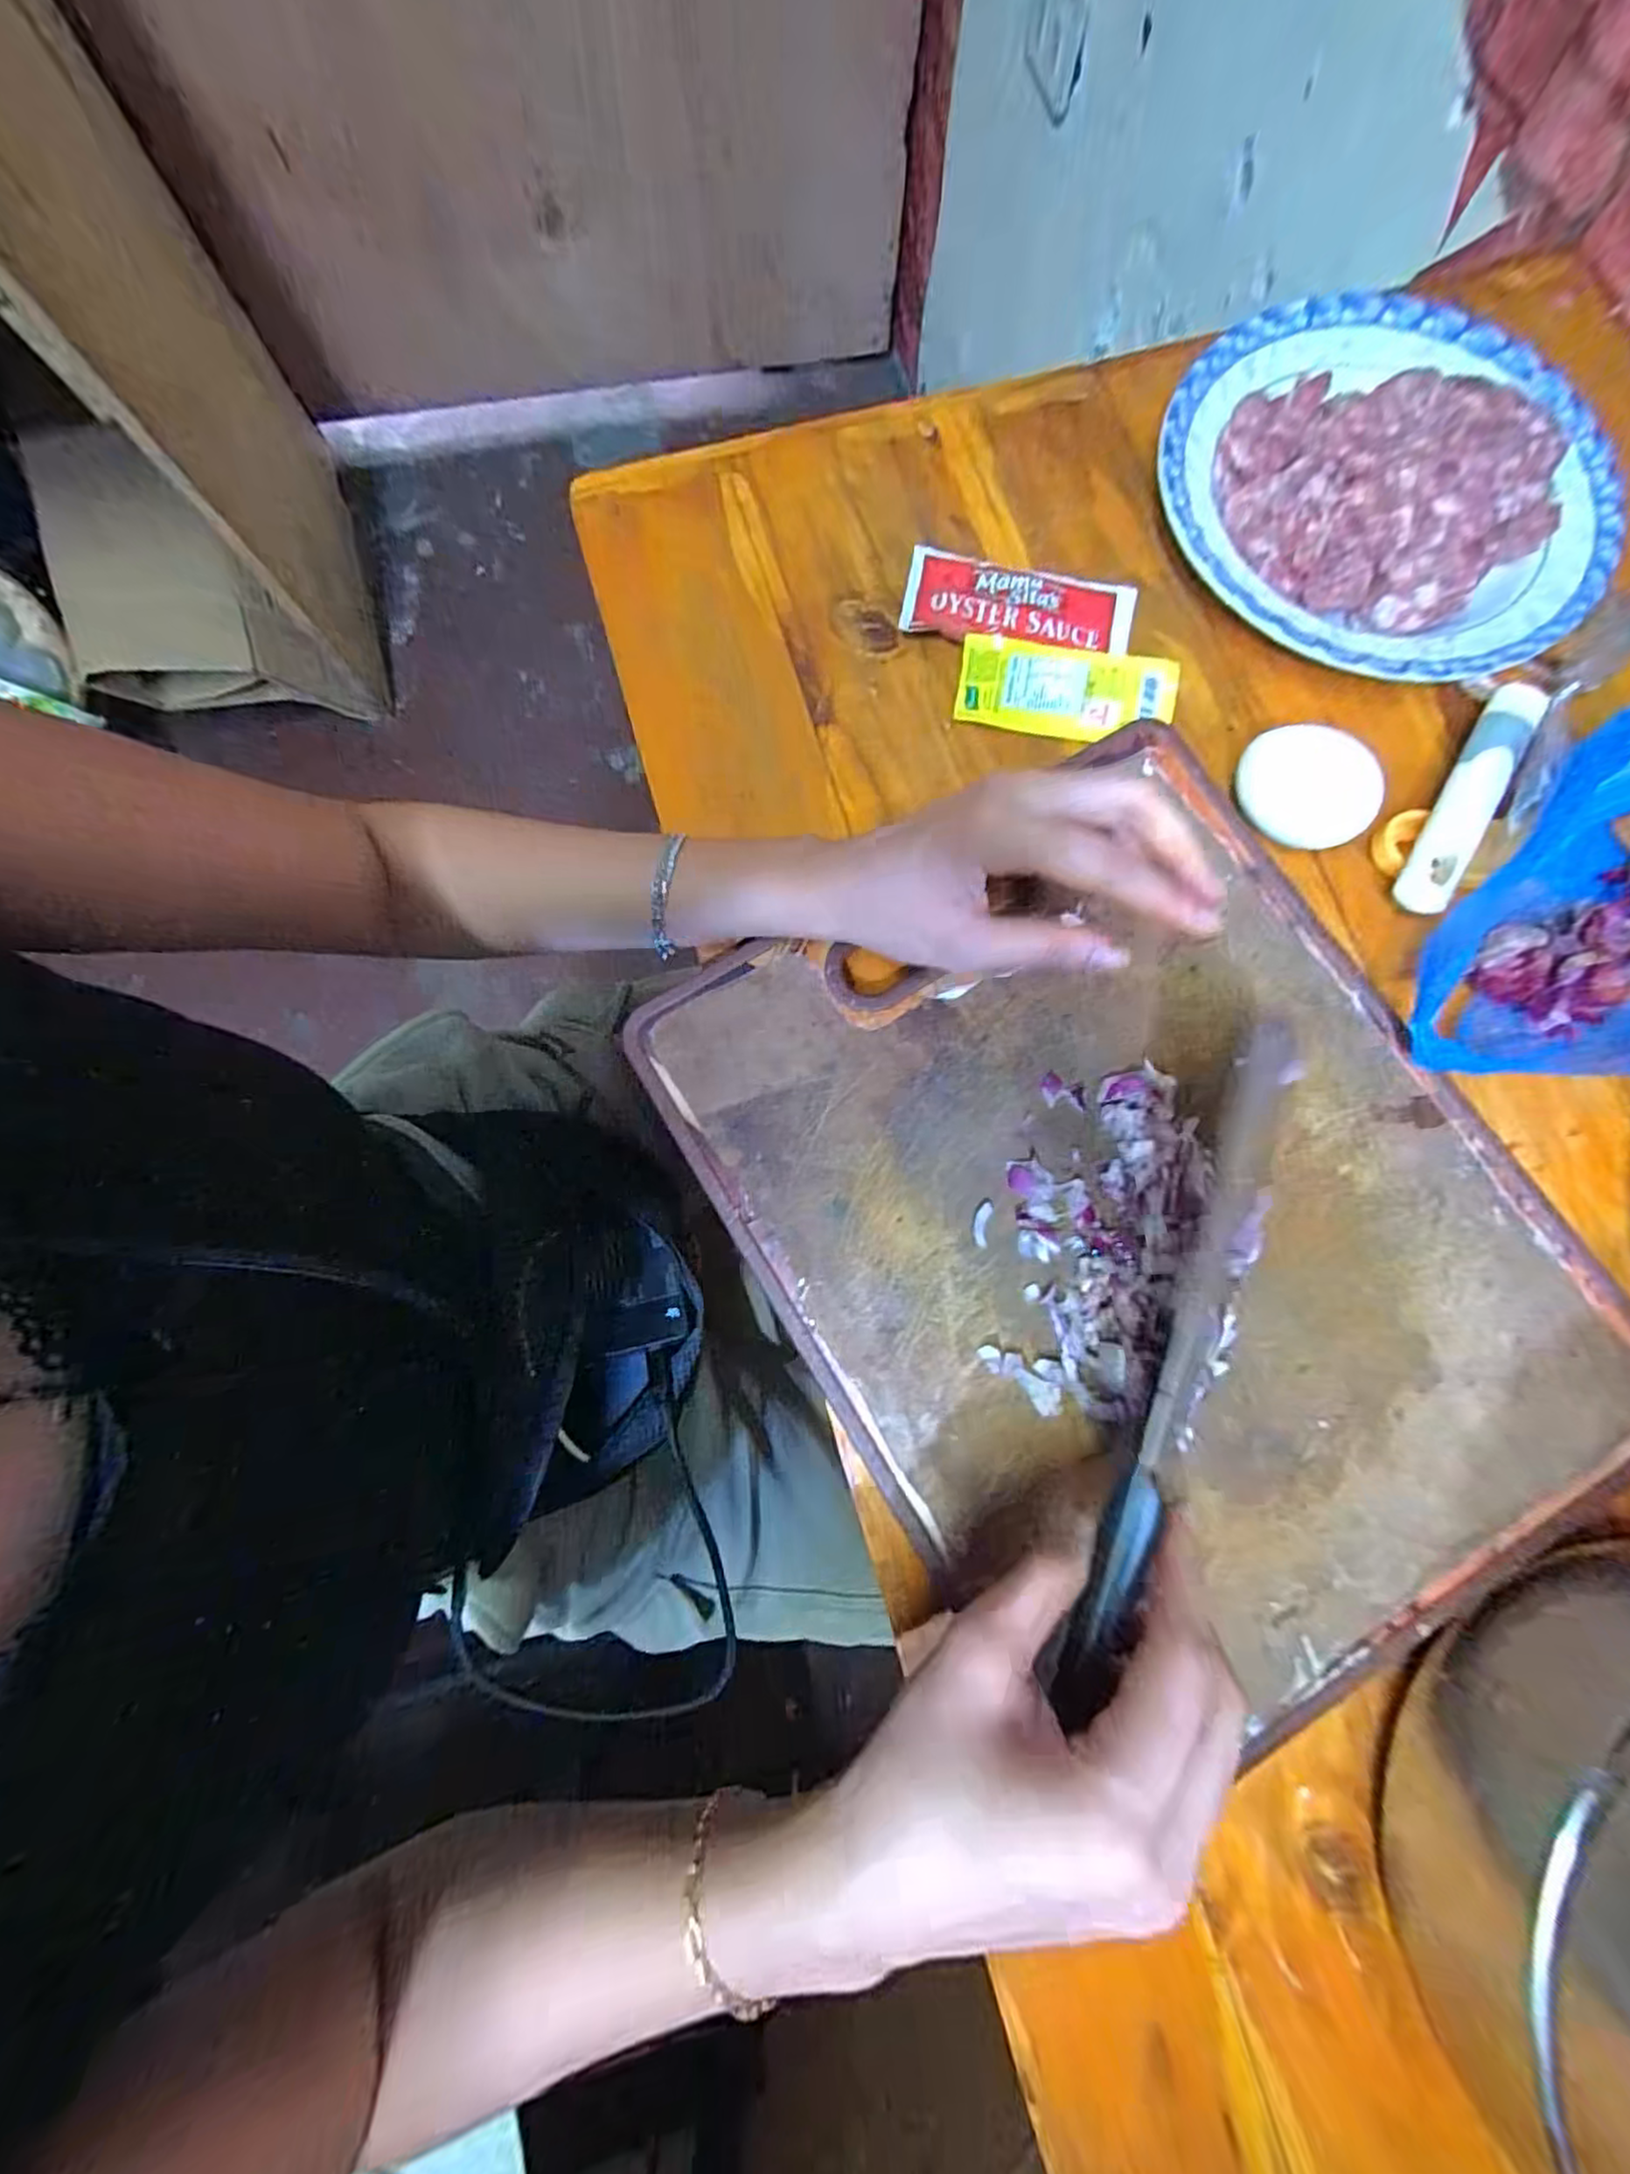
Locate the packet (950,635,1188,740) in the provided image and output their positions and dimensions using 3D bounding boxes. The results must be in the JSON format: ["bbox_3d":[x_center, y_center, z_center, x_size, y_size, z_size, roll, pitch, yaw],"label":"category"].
[{"bbox_3d":[0.124,-0.196,0.341,0.105,0.004,0.043,8,95,1],"label":"packet"}]

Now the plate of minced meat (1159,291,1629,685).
[{"bbox_3d":[0.280,-0.297,0.332,0.209,0.048,0.204,0,79,1],"label":"plate of minced meat"}]

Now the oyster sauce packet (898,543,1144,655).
[{"bbox_3d":[0.104,-0.246,0.347,0.115,0.011,0.050,9,79,3],"label":"oyster sauce packet"}]

